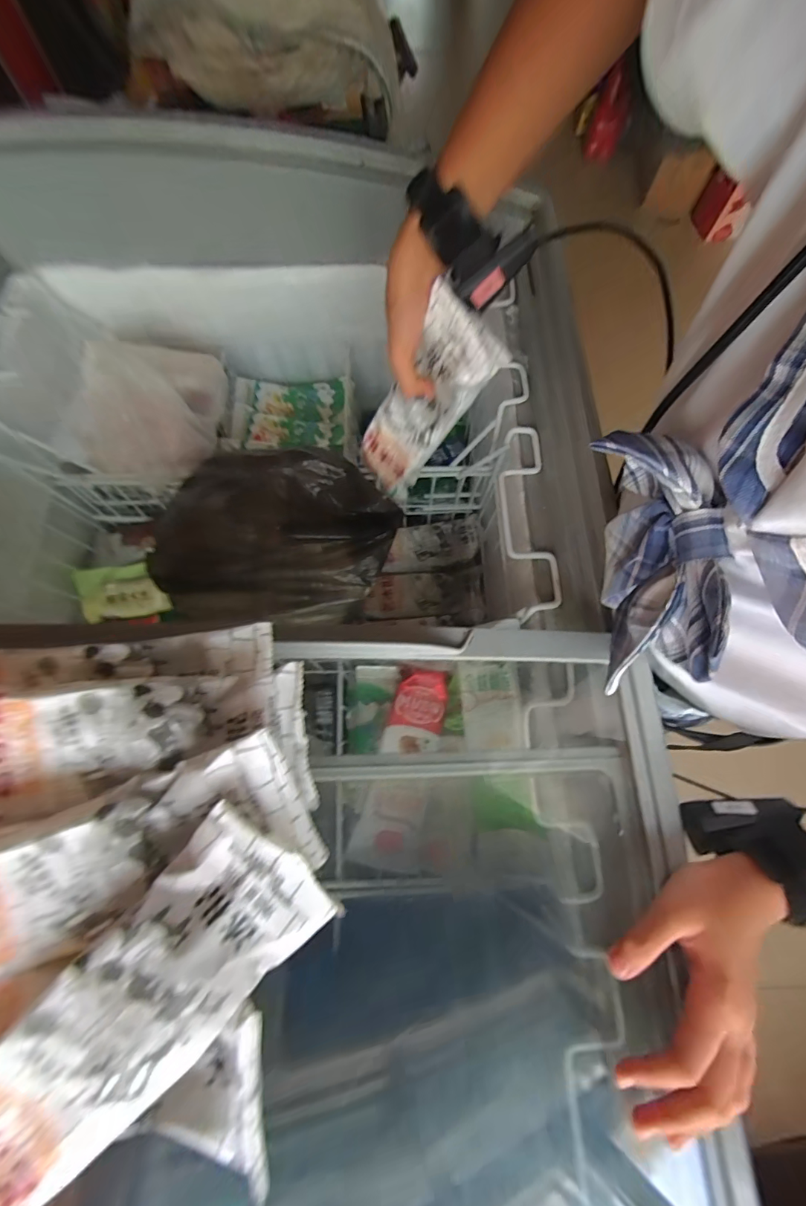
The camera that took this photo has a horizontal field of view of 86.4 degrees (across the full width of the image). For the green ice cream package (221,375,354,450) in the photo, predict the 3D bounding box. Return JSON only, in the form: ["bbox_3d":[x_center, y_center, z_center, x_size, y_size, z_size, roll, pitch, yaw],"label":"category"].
[{"bbox_3d":[-0.154,-0.262,0.589,0.168,0.031,0.129,-4,71,-1],"label":"green ice cream package"}]

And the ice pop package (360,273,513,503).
[{"bbox_3d":[0.011,-0.171,0.390,0.068,0.184,0.014,46,53,-3],"label":"ice pop package"}]

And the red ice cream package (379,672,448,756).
[{"bbox_3d":[0.014,0.110,0.431,0.055,0.016,0.083,9,71,4],"label":"red ice cream package"}]

